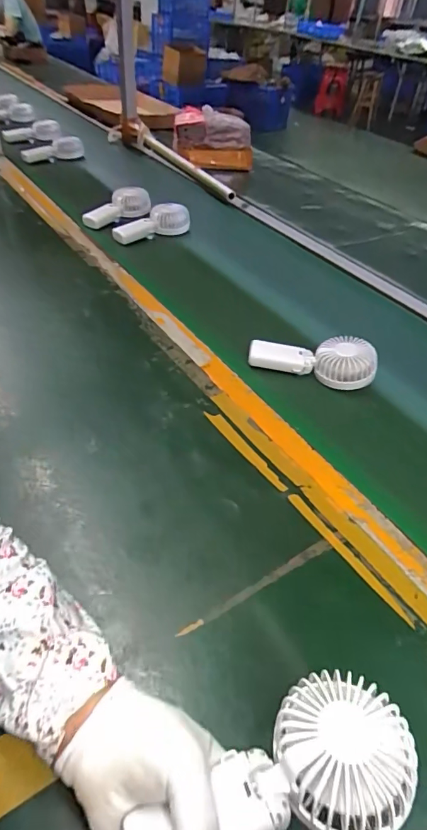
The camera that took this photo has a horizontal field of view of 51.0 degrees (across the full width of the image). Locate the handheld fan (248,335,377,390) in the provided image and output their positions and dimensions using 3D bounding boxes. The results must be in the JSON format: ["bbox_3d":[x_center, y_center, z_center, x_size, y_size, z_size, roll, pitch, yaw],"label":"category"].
[{"bbox_3d":[0.150,-0.090,0.675,0.185,0.048,0.071,12,45,6],"label":"handheld fan"}]

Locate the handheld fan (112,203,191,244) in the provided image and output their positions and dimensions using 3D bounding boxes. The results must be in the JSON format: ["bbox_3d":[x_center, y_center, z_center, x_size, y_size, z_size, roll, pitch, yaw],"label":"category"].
[{"bbox_3d":[-0.133,-0.419,0.998,0.081,0.058,0.177,36,52,27],"label":"handheld fan"}]

